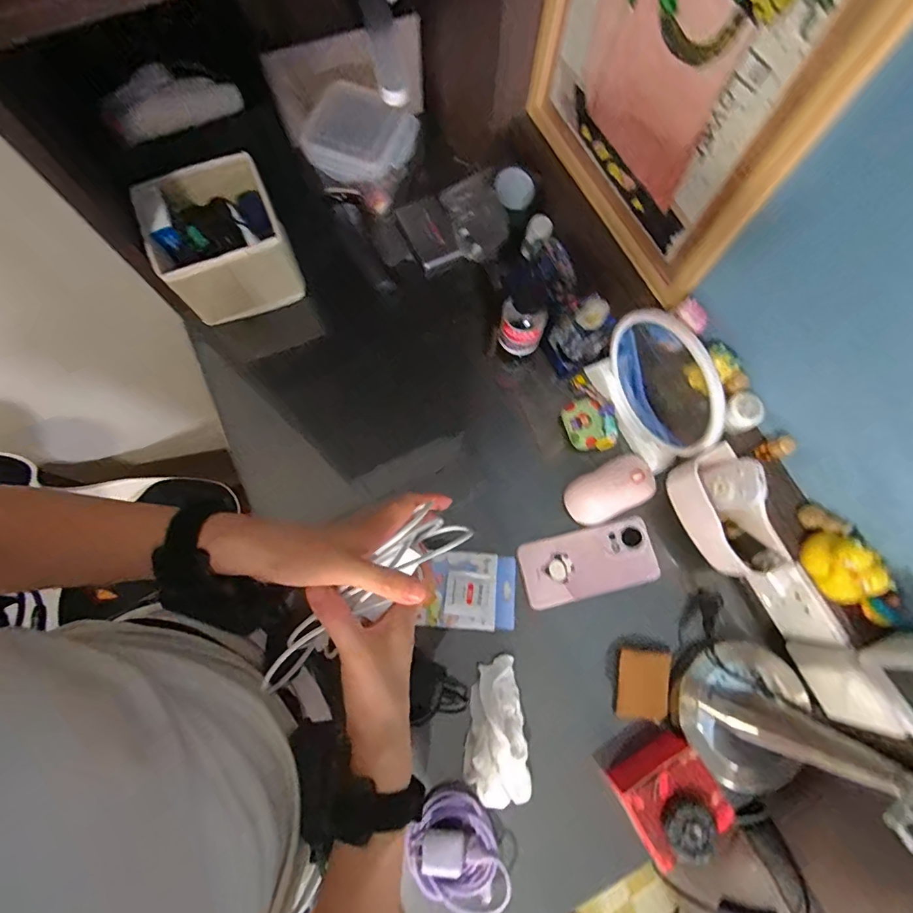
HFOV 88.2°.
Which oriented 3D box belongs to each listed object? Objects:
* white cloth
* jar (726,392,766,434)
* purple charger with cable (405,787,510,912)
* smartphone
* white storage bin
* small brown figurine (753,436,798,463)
[{"bbox_3d":[0.040,0.300,0.513,0.066,0.024,0.139,-6,75,-3],"label":"white cloth"},{"bbox_3d":[0.301,-0.047,0.492,0.036,0.027,0.036,0,75,-1],"label":"jar"},{"bbox_3d":[0.001,0.415,0.485,0.088,0.041,0.109,-31,78,-9],"label":"purple charger with cable"},{"bbox_3d":[0.159,0.129,0.572,0.160,0.010,0.080,-13,76,-5],"label":"smartphone"},{"bbox_3d":[-0.309,-0.285,0.630,0.157,0.116,0.157,-25,77,-8],"label":"white storage bin"},{"bbox_3d":[0.326,-0.008,0.478,0.021,0.043,0.019,-20,76,-7],"label":"small brown figurine"}]

